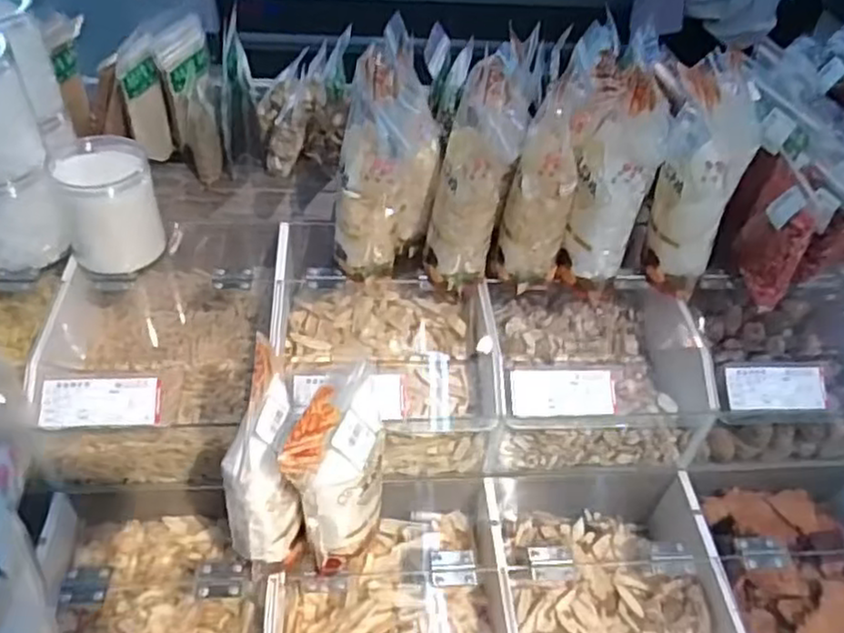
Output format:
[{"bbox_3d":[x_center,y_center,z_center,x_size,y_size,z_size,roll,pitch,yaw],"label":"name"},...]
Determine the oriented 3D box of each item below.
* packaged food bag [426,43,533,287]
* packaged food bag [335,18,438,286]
[{"bbox_3d":[0.049,-0.126,0.633,0.070,0.192,0.082,9,46,3],"label":"packaged food bag"},{"bbox_3d":[-0.029,-0.138,0.635,0.080,0.203,0.103,9,46,3],"label":"packaged food bag"}]

